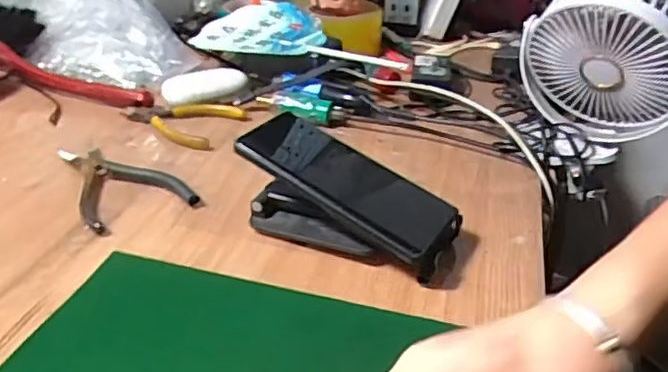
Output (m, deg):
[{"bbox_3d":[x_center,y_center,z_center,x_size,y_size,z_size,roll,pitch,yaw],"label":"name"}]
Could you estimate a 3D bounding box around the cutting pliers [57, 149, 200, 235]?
[{"bbox_3d":[-0.184,-0.006,0.513,0.084,0.010,0.125,-19,38,-30],"label":"cutting pliers"}]

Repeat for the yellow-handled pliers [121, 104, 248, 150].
[{"bbox_3d":[-0.157,-0.066,0.604,0.121,0.013,0.079,4,32,4],"label":"yellow-handled pliers"}]

